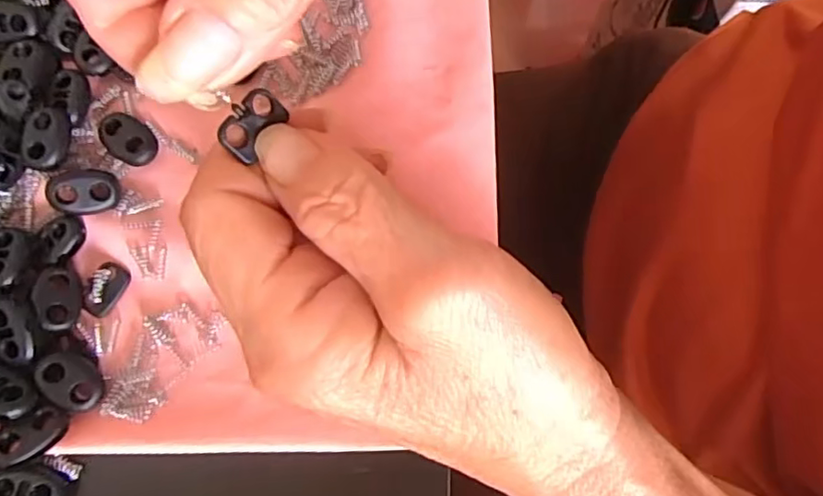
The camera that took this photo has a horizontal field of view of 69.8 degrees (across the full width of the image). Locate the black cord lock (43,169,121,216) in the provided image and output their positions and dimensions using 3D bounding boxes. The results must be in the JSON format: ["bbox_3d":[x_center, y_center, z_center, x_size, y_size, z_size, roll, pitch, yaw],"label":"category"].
[{"bbox_3d":[-0.110,-0.019,0.198,0.021,0.004,0.015,4,86,-25],"label":"black cord lock"}]

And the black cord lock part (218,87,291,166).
[{"bbox_3d":[-0.039,-0.030,0.144,0.010,0.006,0.018,36,81,8],"label":"black cord lock part"}]

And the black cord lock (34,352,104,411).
[{"bbox_3d":[-0.108,0.042,0.184,0.020,0.007,0.014,37,81,8],"label":"black cord lock"}]

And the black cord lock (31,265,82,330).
[{"bbox_3d":[-0.115,0.016,0.192,0.012,0.006,0.020,-11,78,-2],"label":"black cord lock"}]

